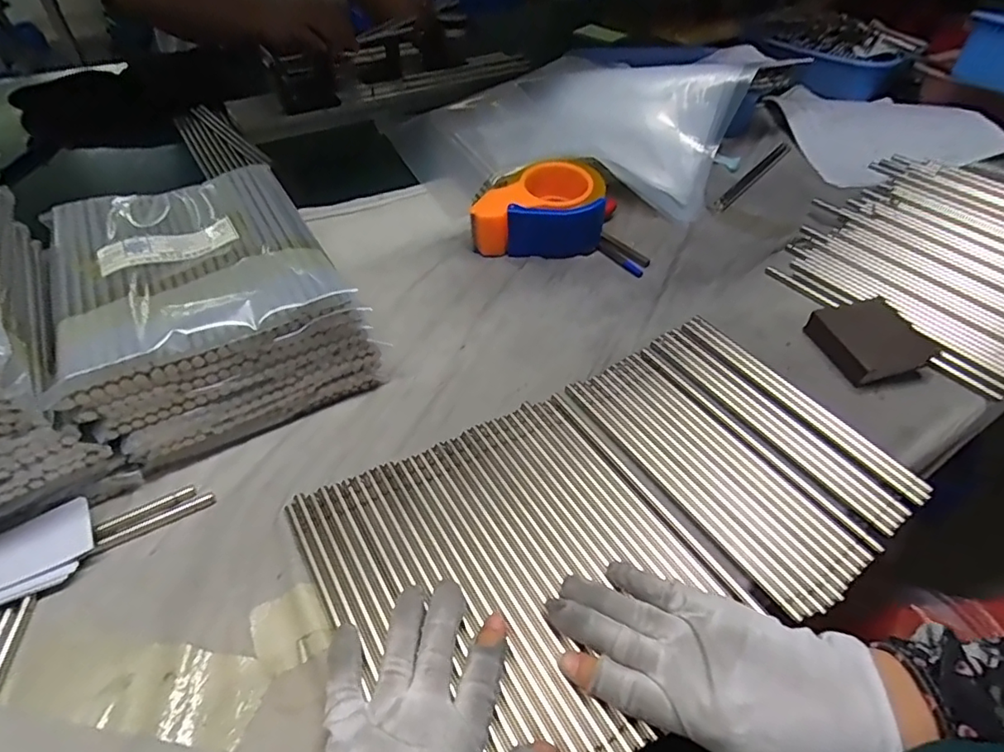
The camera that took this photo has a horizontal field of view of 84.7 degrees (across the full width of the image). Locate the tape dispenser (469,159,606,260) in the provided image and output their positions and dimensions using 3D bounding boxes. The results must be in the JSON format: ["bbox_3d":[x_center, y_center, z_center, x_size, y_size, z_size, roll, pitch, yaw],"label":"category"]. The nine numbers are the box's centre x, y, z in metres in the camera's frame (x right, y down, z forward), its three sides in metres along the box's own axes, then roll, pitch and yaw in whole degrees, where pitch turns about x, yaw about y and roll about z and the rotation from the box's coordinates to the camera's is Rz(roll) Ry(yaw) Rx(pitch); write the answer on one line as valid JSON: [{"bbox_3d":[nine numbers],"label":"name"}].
[{"bbox_3d":[0.041,-0.185,0.612,0.139,0.064,0.099,4,47,3],"label":"tape dispenser"}]

